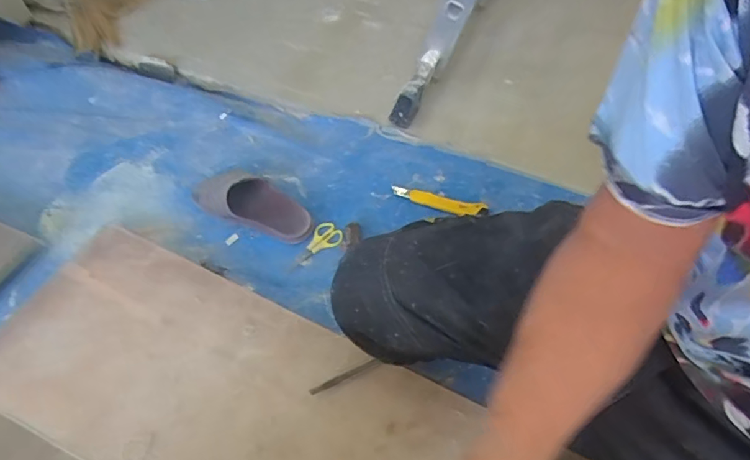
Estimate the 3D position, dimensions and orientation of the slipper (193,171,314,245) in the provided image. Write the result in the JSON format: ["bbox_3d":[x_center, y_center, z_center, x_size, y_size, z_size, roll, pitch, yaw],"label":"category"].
[{"bbox_3d":[-0.224,-0.057,0.890,0.242,0.053,0.107,17,57,11],"label":"slipper"}]

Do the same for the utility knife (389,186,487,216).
[{"bbox_3d":[0.121,-0.054,0.907,0.176,0.010,0.036,15,57,10],"label":"utility knife"}]

